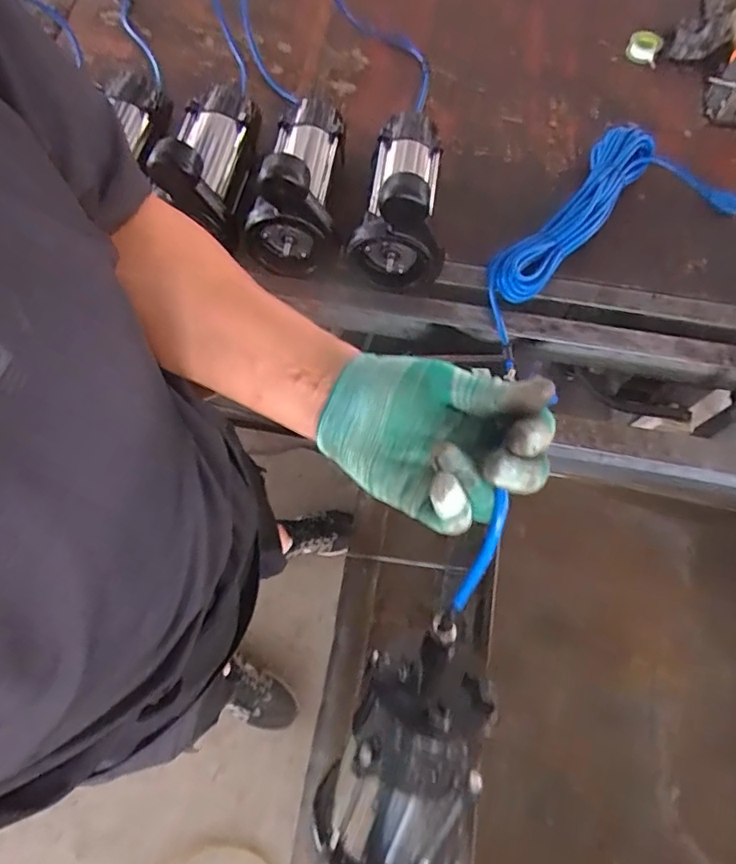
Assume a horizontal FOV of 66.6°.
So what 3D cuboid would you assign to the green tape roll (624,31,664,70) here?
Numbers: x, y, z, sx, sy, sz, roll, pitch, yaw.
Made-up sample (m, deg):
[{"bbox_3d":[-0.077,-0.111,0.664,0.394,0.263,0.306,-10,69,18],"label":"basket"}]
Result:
[{"bbox_3d":[0.461,-0.642,0.933,0.053,0.044,0.025,29,71,10],"label":"green tape roll"}]

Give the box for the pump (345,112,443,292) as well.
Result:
[{"bbox_3d":[0.039,-0.329,0.731,0.115,0.162,0.238,2,69,0],"label":"pump"}]

